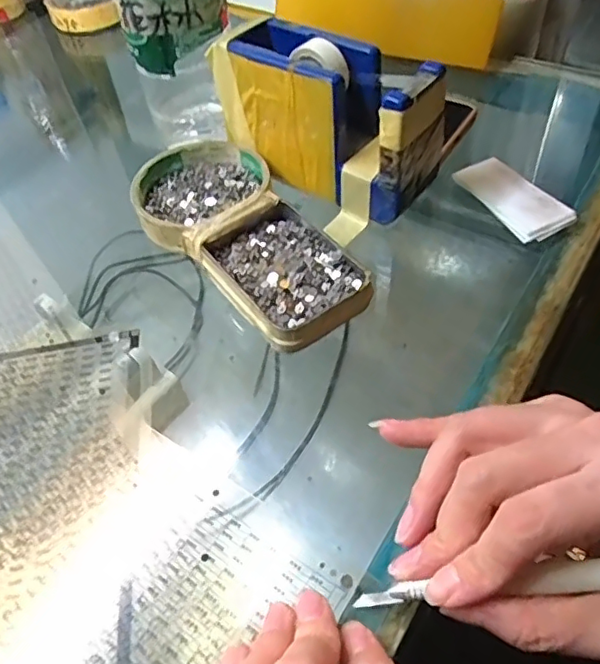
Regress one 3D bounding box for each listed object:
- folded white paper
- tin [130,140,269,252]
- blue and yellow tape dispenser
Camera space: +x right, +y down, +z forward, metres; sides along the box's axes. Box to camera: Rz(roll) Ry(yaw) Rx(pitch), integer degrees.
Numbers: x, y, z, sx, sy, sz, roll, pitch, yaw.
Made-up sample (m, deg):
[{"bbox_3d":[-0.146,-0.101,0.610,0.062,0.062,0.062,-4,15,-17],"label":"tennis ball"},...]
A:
[{"bbox_3d":[0.126,-0.079,0.344,0.037,0.012,0.069,-27,53,-15],"label":"folded white paper"},{"bbox_3d":[-0.061,-0.088,0.355,0.080,0.015,0.082,-3,51,4],"label":"tin"},{"bbox_3d":[0.002,-0.134,0.347,0.100,0.074,0.049,32,61,27],"label":"blue and yellow tape dispenser"}]

